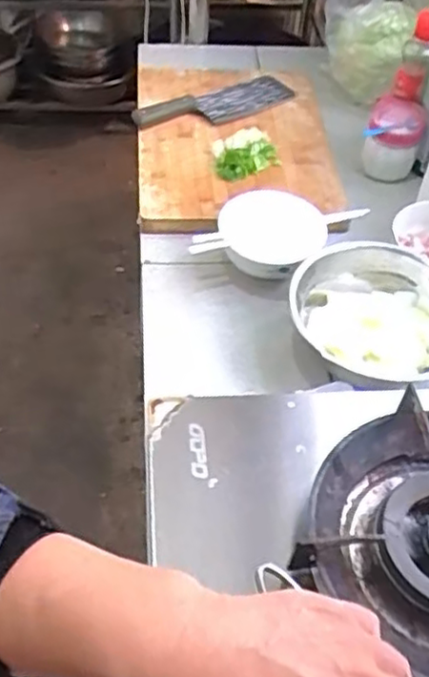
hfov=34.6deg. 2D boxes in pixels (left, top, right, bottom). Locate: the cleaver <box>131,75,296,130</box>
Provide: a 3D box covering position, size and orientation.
[{"bbox_3d":[0.003,-0.372,1.088,0.279,0.031,0.086,-27,58,-24],"label":"cleaver"}]

